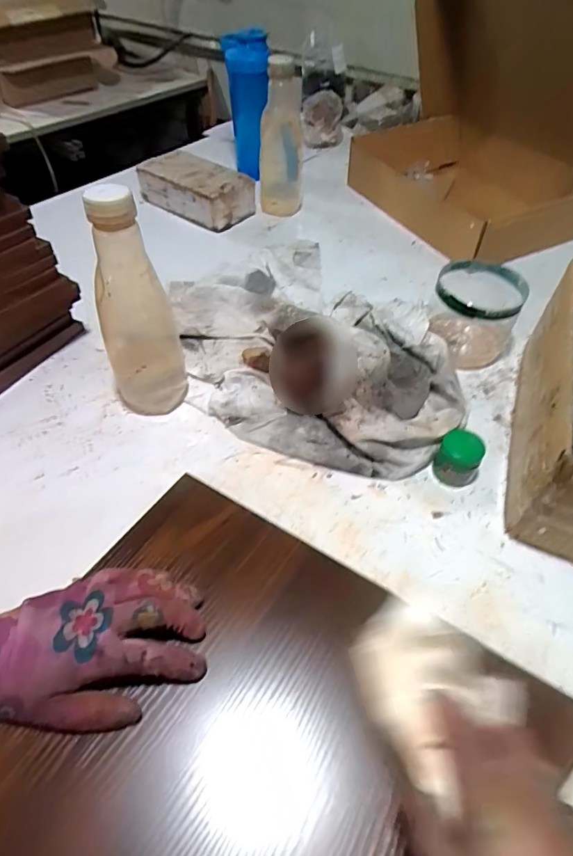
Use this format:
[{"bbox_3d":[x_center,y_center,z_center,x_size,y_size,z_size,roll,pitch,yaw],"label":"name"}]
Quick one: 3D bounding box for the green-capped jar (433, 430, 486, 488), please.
[{"bbox_3d":[0.169,0.031,0.466,0.040,0.038,0.041,2,49,-2],"label":"green-capped jar"}]

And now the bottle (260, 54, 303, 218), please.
[{"bbox_3d":[-0.006,-0.437,0.743,0.073,0.221,0.079,2,49,-1],"label":"bottle"}]

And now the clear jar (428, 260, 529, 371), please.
[{"bbox_3d":[0.227,-0.136,0.576,0.105,0.099,0.105,2,49,-2],"label":"clear jar"}]

